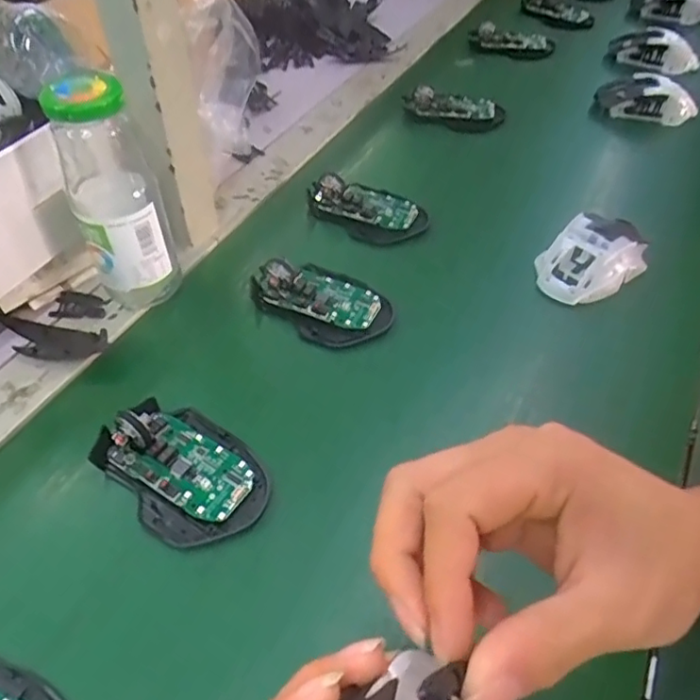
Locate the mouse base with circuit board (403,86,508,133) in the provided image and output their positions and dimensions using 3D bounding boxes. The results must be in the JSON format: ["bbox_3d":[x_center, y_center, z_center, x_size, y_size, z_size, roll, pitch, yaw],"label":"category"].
[{"bbox_3d":[0.118,-0.273,0.661,0.114,0.021,0.052,12,50,6],"label":"mouse base with circuit board"}]

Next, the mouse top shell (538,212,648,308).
[{"bbox_3d":[0.198,-0.076,0.481,0.096,0.034,0.060,-29,57,-25],"label":"mouse top shell"}]

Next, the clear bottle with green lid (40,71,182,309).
[{"bbox_3d":[-0.166,-0.113,0.418,0.061,0.159,0.076,-15,52,-17],"label":"clear bottle with green lid"}]

